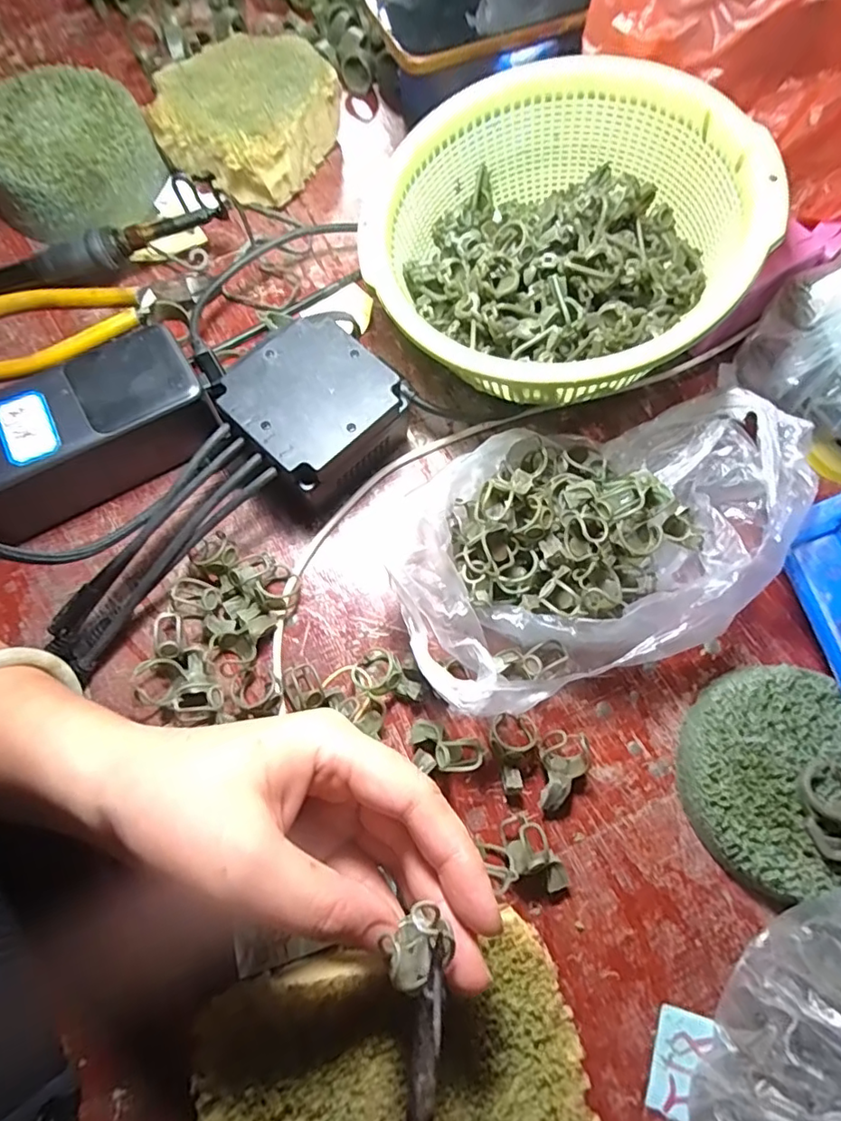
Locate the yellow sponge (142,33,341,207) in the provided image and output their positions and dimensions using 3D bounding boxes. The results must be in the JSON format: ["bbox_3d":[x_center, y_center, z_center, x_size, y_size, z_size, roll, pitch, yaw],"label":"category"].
[{"bbox_3d":[-0.118,-0.309,0.384,0.101,0.039,0.118,22,72,6],"label":"yellow sponge"}]

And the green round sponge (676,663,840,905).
[{"bbox_3d":[0.172,0.103,0.264,0.091,0.034,0.098,-25,73,-9],"label":"green round sponge"}]

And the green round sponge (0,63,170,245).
[{"bbox_3d":[-0.229,-0.262,0.364,0.109,0.045,0.102,-18,73,-7],"label":"green round sponge"}]

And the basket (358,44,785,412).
[{"bbox_3d":[0.071,-0.178,0.302,0.179,0.078,0.181,0,71,-1],"label":"basket"}]

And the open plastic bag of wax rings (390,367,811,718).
[{"bbox_3d":[0.091,-0.012,0.289,0.213,0.052,0.131,-18,73,-7],"label":"open plastic bag of wax rings"}]

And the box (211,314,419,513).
[{"bbox_3d":[-0.057,-0.079,0.309,0.074,0.049,0.080,41,75,12],"label":"box"}]

